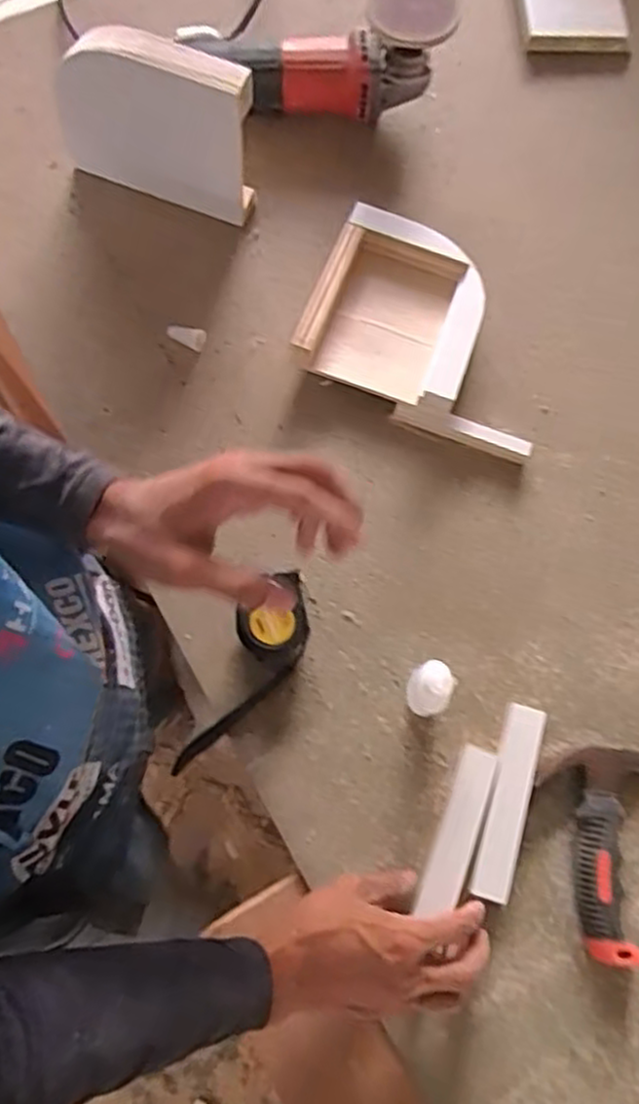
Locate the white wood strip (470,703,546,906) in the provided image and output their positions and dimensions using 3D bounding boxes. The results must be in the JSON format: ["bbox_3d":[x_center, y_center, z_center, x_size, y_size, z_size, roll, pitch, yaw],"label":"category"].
[{"bbox_3d":[0.149,0.196,0.589,0.029,0.015,0.147,17,75,4],"label":"white wood strip"}]

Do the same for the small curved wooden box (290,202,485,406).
[{"bbox_3d":[0.075,-0.230,0.695,0.151,0.042,0.180,19,75,4],"label":"small curved wooden box"}]

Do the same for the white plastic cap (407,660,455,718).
[{"bbox_3d":[0.084,0.108,0.590,0.030,0.065,0.039,17,75,4],"label":"white plastic cap"}]

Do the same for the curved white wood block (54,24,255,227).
[{"bbox_3d":[-0.147,-0.380,0.673,0.174,0.153,0.045,19,75,4],"label":"curved white wood block"}]

